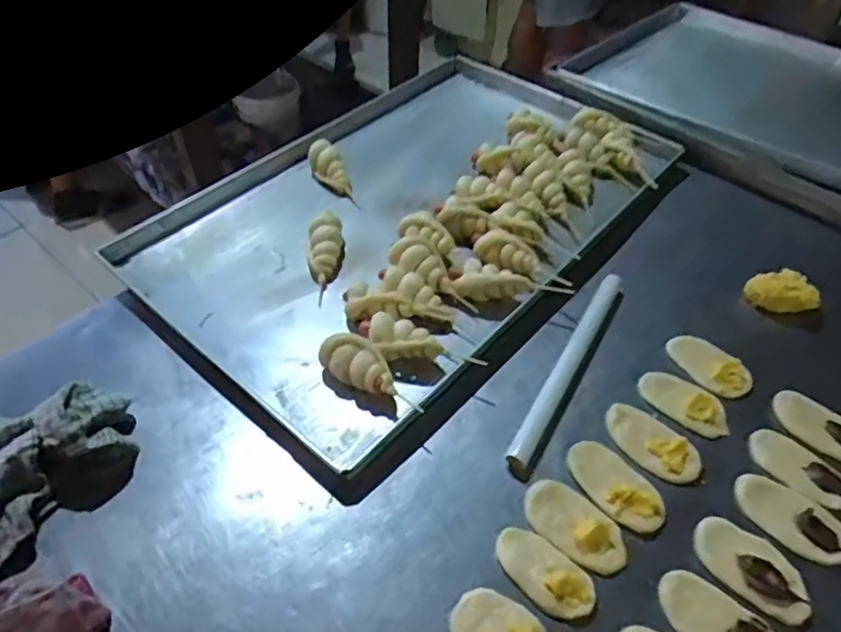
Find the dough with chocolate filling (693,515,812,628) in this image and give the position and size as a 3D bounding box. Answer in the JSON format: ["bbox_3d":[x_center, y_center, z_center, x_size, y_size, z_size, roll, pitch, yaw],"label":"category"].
[{"bbox_3d":[0.287,0.215,0.526,0.097,0.010,0.052,37,58,27],"label":"dough with chocolate filling"}]

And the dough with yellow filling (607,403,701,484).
[{"bbox_3d":[0.233,0.123,0.609,0.055,0.016,0.101,-33,57,-26],"label":"dough with yellow filling"}]

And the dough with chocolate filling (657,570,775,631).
[{"bbox_3d":[0.247,0.251,0.497,0.103,0.011,0.047,31,55,24],"label":"dough with chocolate filling"}]

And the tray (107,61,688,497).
[{"bbox_3d":[-0.009,-0.145,0.838,0.467,0.064,0.710,31,56,27],"label":"tray"}]

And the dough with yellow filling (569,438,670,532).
[{"bbox_3d":[0.185,0.157,0.576,0.055,0.009,0.101,-30,55,-24],"label":"dough with yellow filling"}]

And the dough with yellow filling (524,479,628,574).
[{"bbox_3d":[0.141,0.184,0.548,0.098,0.017,0.053,32,55,24],"label":"dough with yellow filling"}]

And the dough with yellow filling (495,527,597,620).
[{"bbox_3d":[0.106,0.217,0.522,0.091,0.017,0.047,33,56,25],"label":"dough with yellow filling"}]

